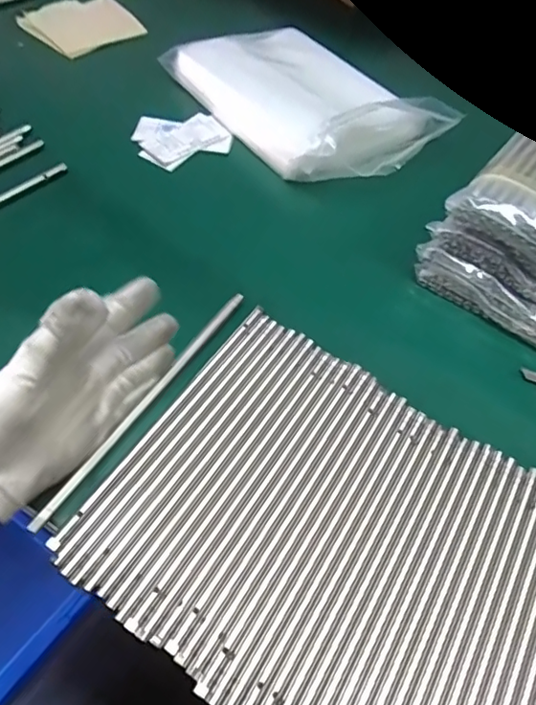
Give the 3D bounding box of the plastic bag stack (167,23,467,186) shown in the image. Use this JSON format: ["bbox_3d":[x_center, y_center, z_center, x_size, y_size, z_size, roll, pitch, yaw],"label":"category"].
[{"bbox_3d":[0.042,-0.281,0.591,0.181,0.075,0.255,-34,65,-24],"label":"plastic bag stack"}]

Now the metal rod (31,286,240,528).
[{"bbox_3d":[-0.081,0.031,0.389,0.008,0.011,0.219,29,59,14],"label":"metal rod"}]

